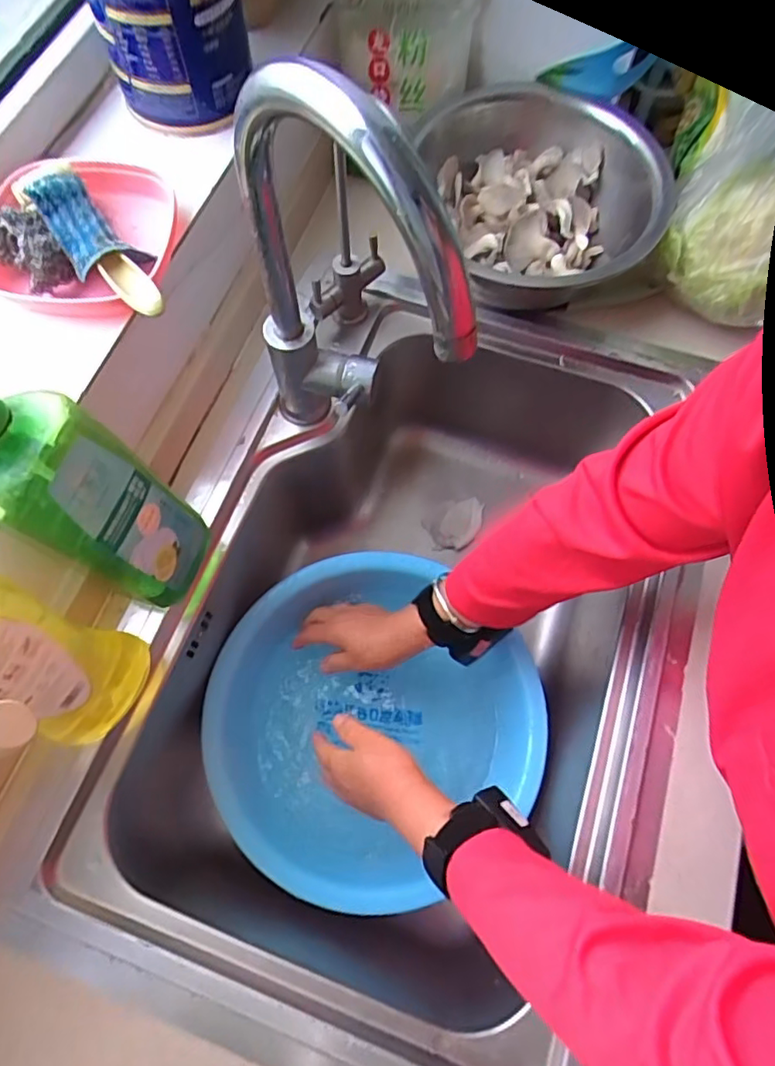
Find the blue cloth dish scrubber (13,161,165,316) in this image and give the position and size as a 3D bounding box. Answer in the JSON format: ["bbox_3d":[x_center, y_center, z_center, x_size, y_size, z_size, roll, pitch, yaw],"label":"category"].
[{"bbox_3d":[-0.220,-0.218,0.448,0.050,0.045,0.184,-39,74,-14],"label":"blue cloth dish scrubber"}]

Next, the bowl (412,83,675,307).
[{"bbox_3d":[0.166,-0.356,0.611,0.220,0.081,0.258,-21,71,-8],"label":"bowl"}]

